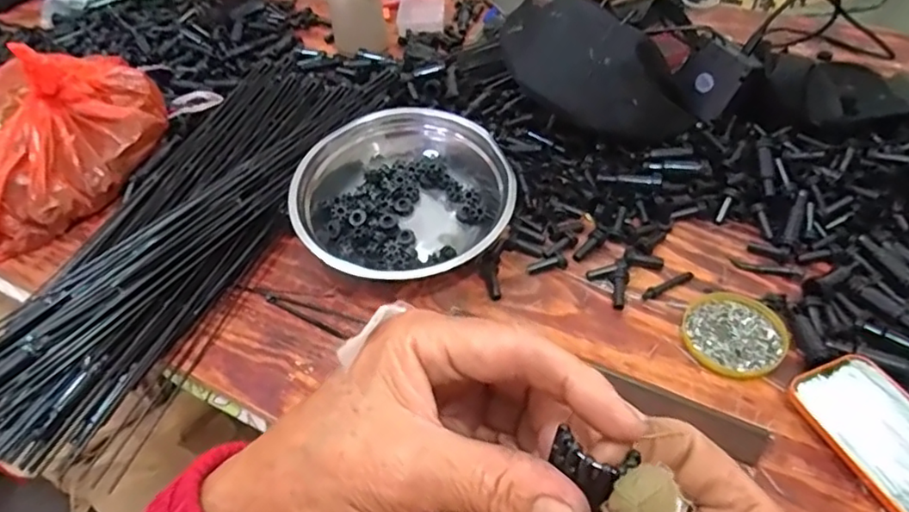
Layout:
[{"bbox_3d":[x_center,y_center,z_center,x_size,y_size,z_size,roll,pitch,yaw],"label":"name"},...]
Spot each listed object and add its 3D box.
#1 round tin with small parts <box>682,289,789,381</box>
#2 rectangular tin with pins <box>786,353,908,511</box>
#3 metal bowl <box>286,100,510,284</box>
[{"bbox_3d":[0.246,0.067,0.530,0.081,0.006,0.089,-2,46,3],"label":"round tin with small parts"},{"bbox_3d":[0.326,0.139,0.439,0.080,0.015,0.144,-17,47,-11],"label":"rectangular tin with pins"},{"bbox_3d":[-0.054,-0.072,0.637,0.213,0.080,0.213,-2,46,3],"label":"metal bowl"}]

